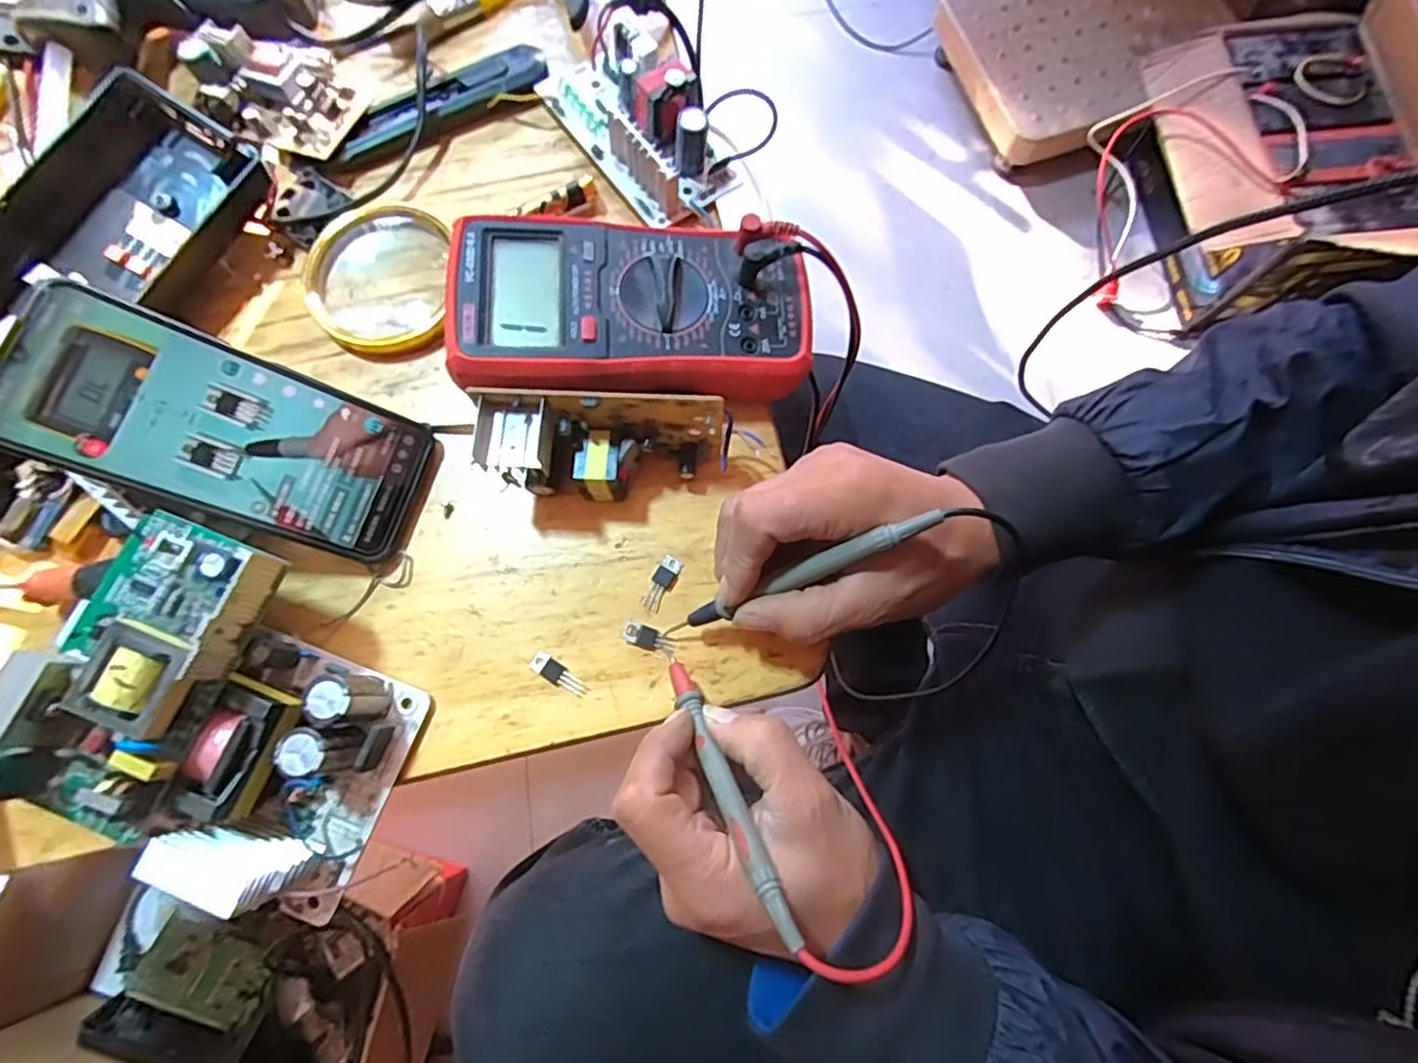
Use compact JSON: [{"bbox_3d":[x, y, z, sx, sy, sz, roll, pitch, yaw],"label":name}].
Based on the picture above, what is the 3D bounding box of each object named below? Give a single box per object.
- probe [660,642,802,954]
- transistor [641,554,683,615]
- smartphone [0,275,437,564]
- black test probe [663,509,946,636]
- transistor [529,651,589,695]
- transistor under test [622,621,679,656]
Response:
[{"bbox_3d":[0.005,0.102,0.282,0.009,0.014,0.139,-24,47,-6],"label":"probe"},{"bbox_3d":[-0.024,0.026,0.343,0.011,0.004,0.030,29,78,7],"label":"transistor"},{"bbox_3d":[-0.222,-0.046,0.309,0.162,0.005,0.076,23,75,-28],"label":"smartphone"},{"bbox_3d":[0.034,0.023,0.297,0.143,0.012,0.009,-26,75,28],"label":"black test probe"},{"bbox_3d":[-0.075,0.072,0.332,0.031,0.004,0.010,28,78,7],"label":"transistor"},{"bbox_3d":[-0.030,0.054,0.336,0.027,0.004,0.010,22,77,-4],"label":"transistor under test"}]

